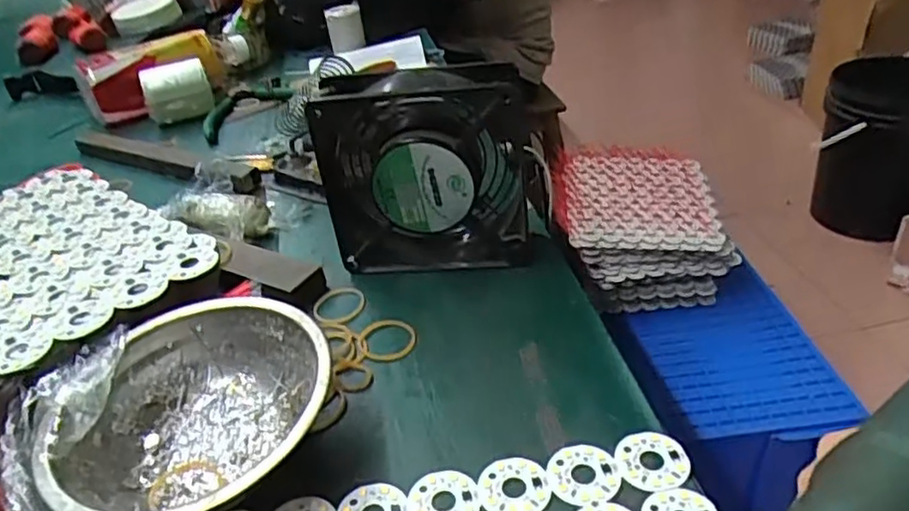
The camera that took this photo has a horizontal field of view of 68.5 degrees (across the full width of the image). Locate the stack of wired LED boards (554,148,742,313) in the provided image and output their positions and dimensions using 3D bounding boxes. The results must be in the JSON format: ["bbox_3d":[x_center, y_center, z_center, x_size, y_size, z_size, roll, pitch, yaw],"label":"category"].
[{"bbox_3d":[0.304,-0.040,1.130,0.261,0.190,0.241,-5,34,2],"label":"stack of wired LED boards"}]

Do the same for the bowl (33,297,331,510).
[{"bbox_3d":[-0.115,0.077,0.309,0.112,0.043,0.123,-4,34,3],"label":"bowl"}]

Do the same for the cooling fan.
[{"bbox_3d":[-0.017,-0.051,0.415,0.124,0.124,0.050,-3,34,4],"label":"cooling fan"}]

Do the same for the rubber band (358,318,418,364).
[{"bbox_3d":[-0.038,0.047,0.376,0.031,0.004,0.032,-6,34,1],"label":"rubber band"}]

